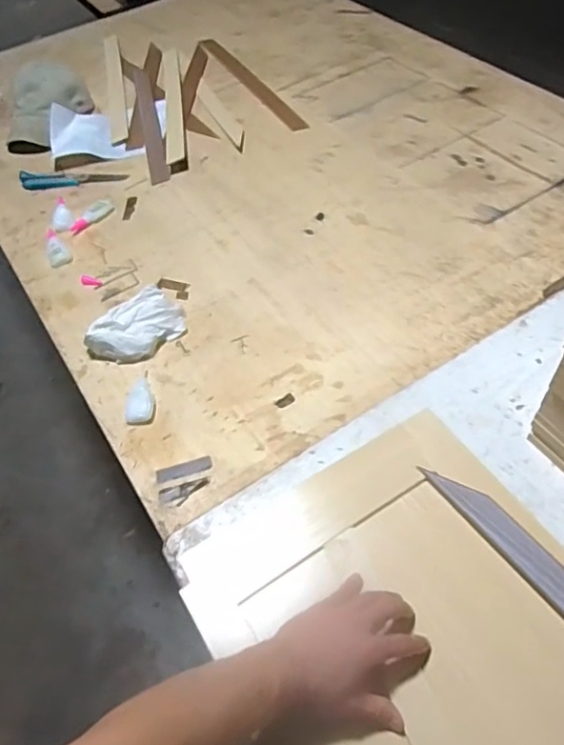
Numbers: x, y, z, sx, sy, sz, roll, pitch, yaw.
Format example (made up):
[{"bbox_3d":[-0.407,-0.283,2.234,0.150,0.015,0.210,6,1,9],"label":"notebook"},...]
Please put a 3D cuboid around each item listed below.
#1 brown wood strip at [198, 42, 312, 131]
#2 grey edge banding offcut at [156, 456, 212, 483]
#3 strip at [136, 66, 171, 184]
[{"bbox_3d":[-0.086,-0.752,1.444,0.041,0.007,0.556,-25,56,-14],"label":"brown wood strip"},{"bbox_3d":[-0.136,0.135,0.789,0.077,0.006,0.022,-17,54,-8],"label":"grey edge banding offcut"},{"bbox_3d":[-0.319,-0.615,1.361,0.043,0.008,0.515,-12,54,-5],"label":"strip"}]

